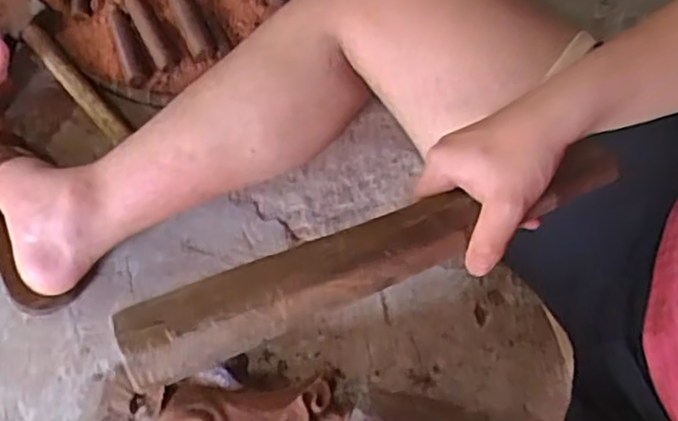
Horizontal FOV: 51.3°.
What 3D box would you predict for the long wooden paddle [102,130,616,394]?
[{"bbox_3d":[0.030,0.023,0.449,0.337,0.033,0.054,-20,76,-16],"label":"long wooden paddle"}]

